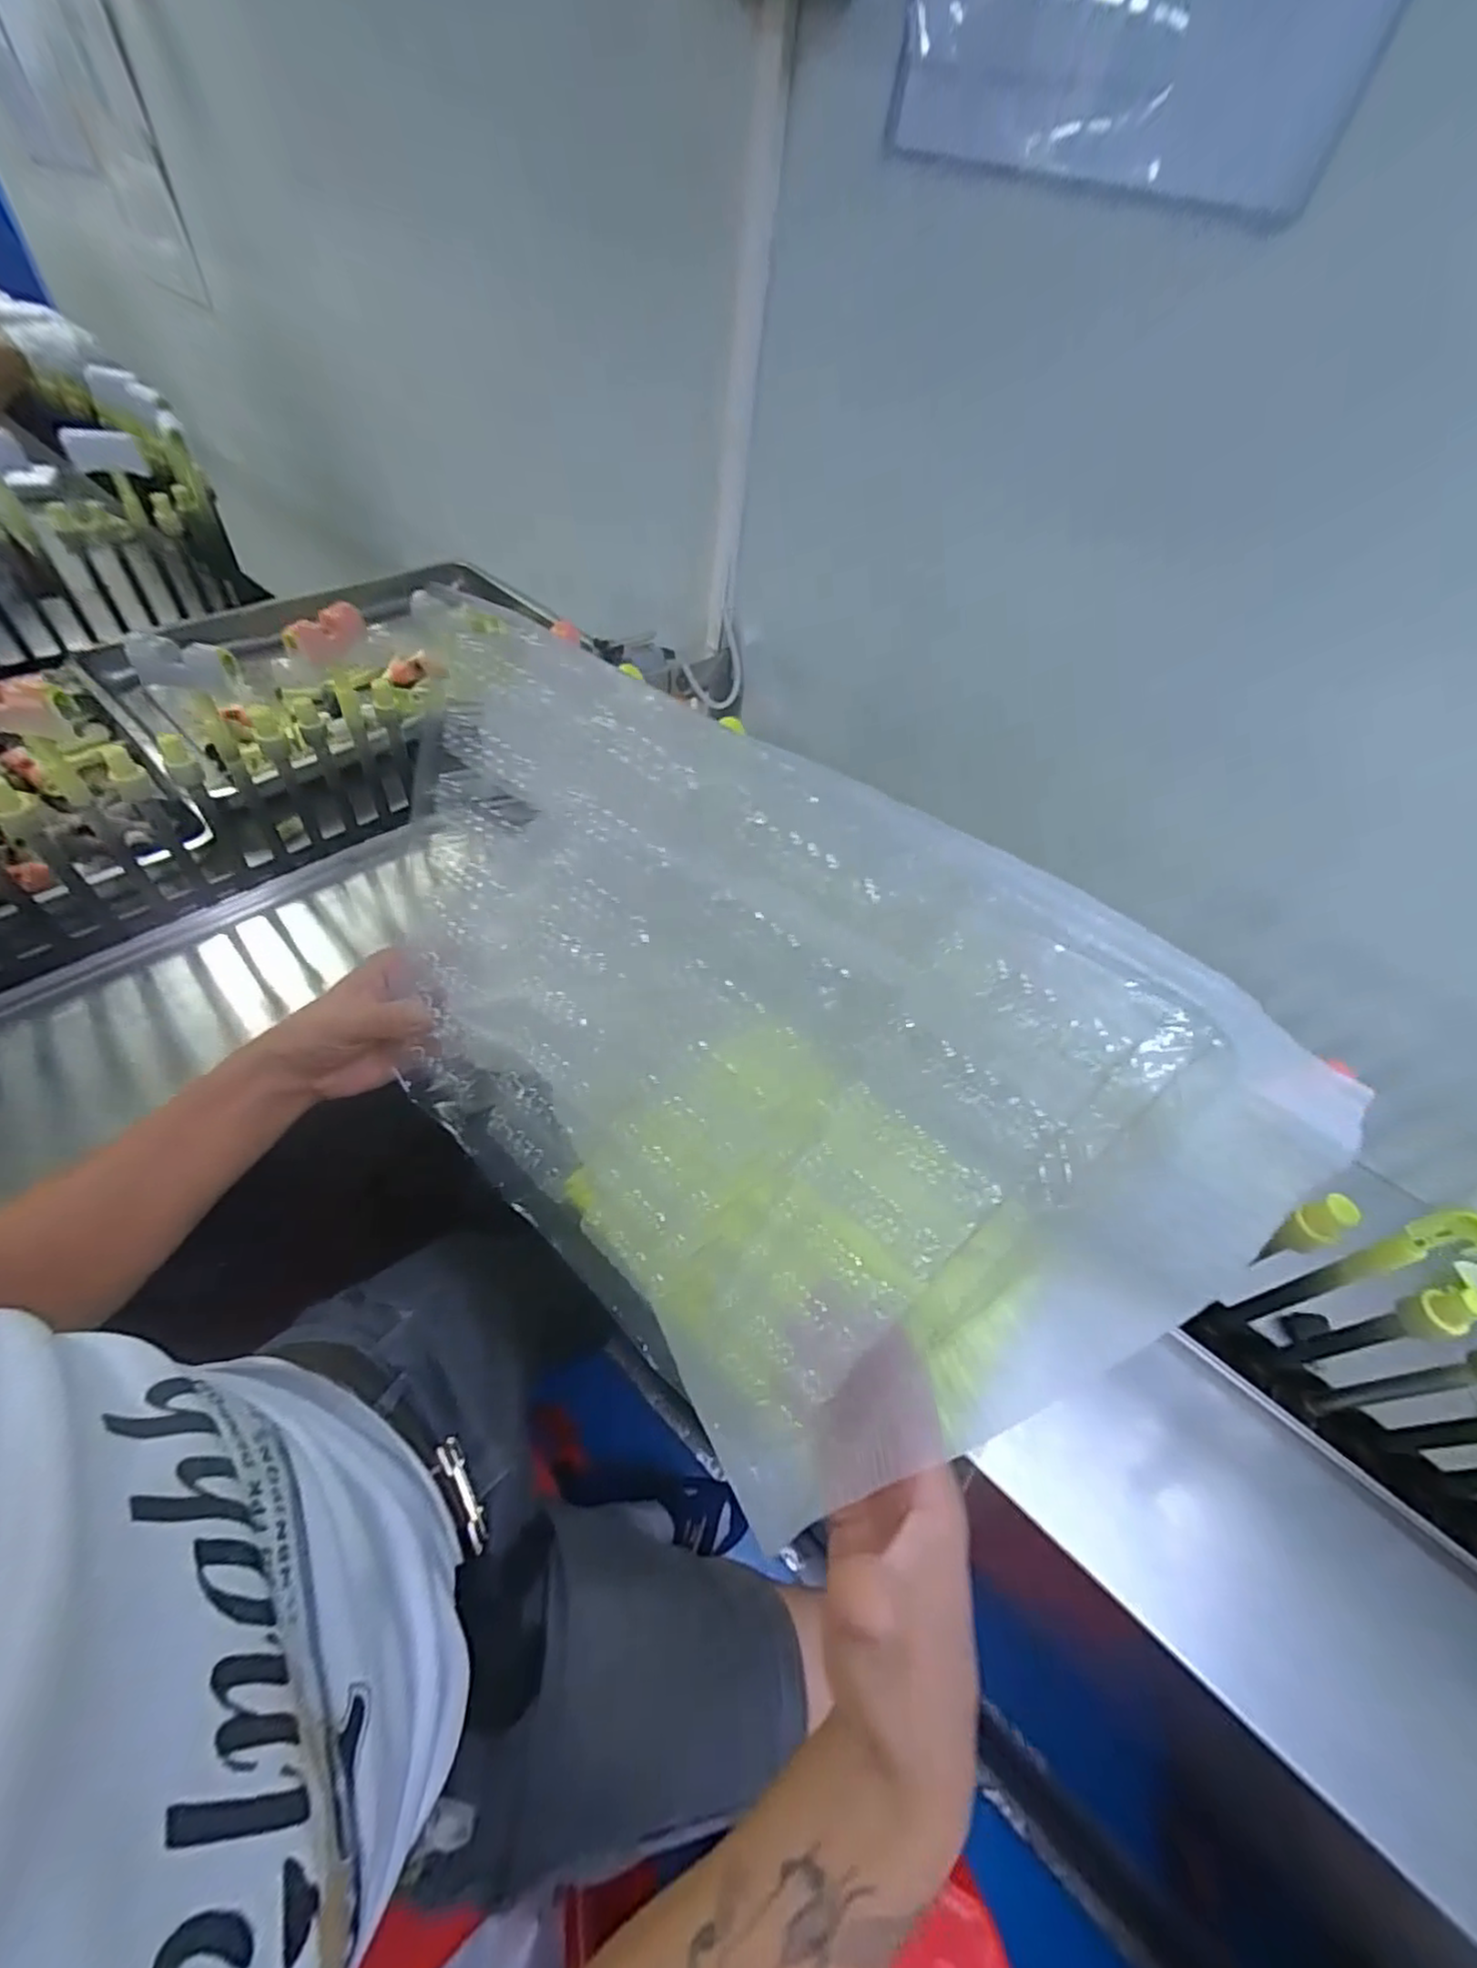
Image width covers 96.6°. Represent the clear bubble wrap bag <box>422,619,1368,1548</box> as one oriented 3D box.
[{"bbox_3d":[-0.018,0.042,0.299,0.380,0.290,0.050,37,28,14],"label":"clear bubble wrap bag"}]

